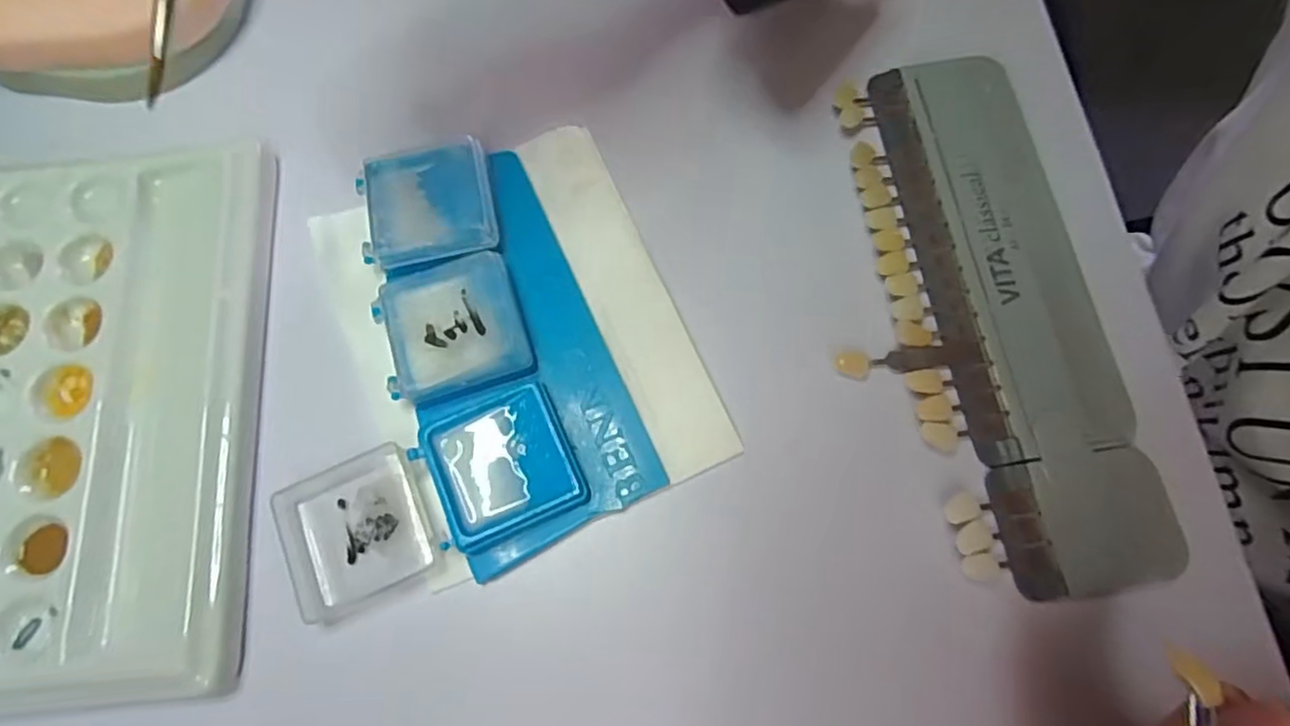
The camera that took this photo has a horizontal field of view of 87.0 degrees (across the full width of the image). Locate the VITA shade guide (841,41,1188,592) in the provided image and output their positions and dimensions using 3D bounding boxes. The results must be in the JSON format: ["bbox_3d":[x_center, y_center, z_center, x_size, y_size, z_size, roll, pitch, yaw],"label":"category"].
[{"bbox_3d":[0.108,-0.020,0.227,0.075,0.009,0.185,-8,72,-1],"label":"VITA shade guide"}]

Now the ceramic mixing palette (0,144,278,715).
[{"bbox_3d":[-0.186,0.013,0.217,0.113,0.014,0.177,-5,72,0],"label":"ceramic mixing palette"}]

